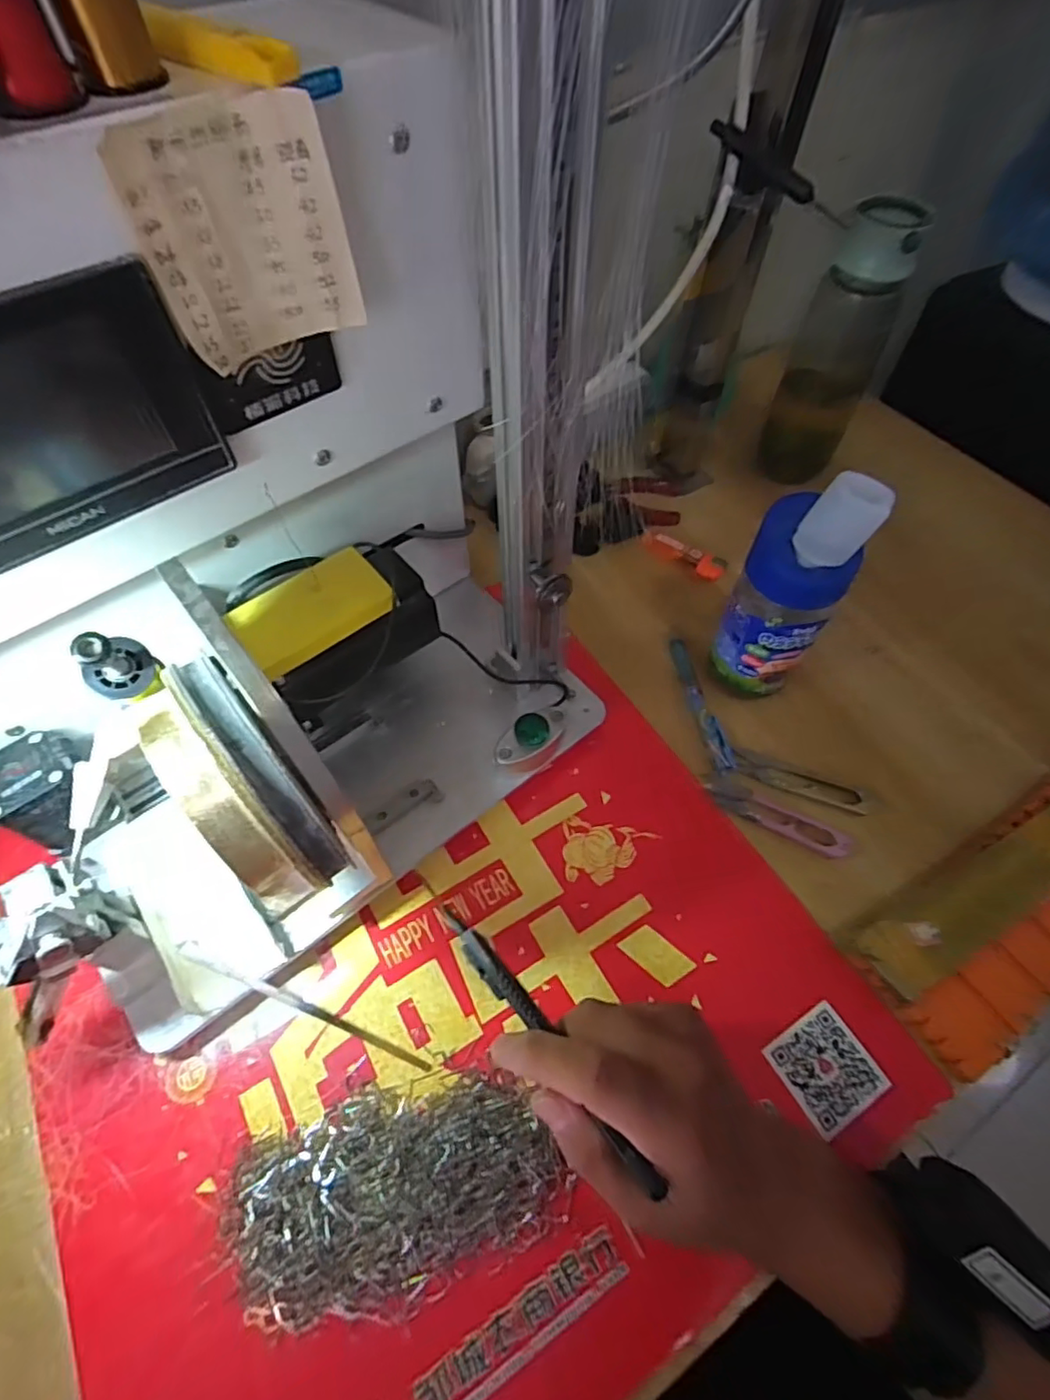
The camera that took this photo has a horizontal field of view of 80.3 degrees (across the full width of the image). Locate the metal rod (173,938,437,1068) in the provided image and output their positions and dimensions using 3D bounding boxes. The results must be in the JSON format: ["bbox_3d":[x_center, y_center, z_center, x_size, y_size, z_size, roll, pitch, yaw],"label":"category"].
[{"bbox_3d":[-0.125,0.174,0.354,0.153,0.010,0.007,26,60,0],"label":"metal rod"}]

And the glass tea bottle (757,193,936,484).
[{"bbox_3d":[0.264,-0.290,0.543,0.065,0.218,0.060,-20,59,-11],"label":"glass tea bottle"}]

